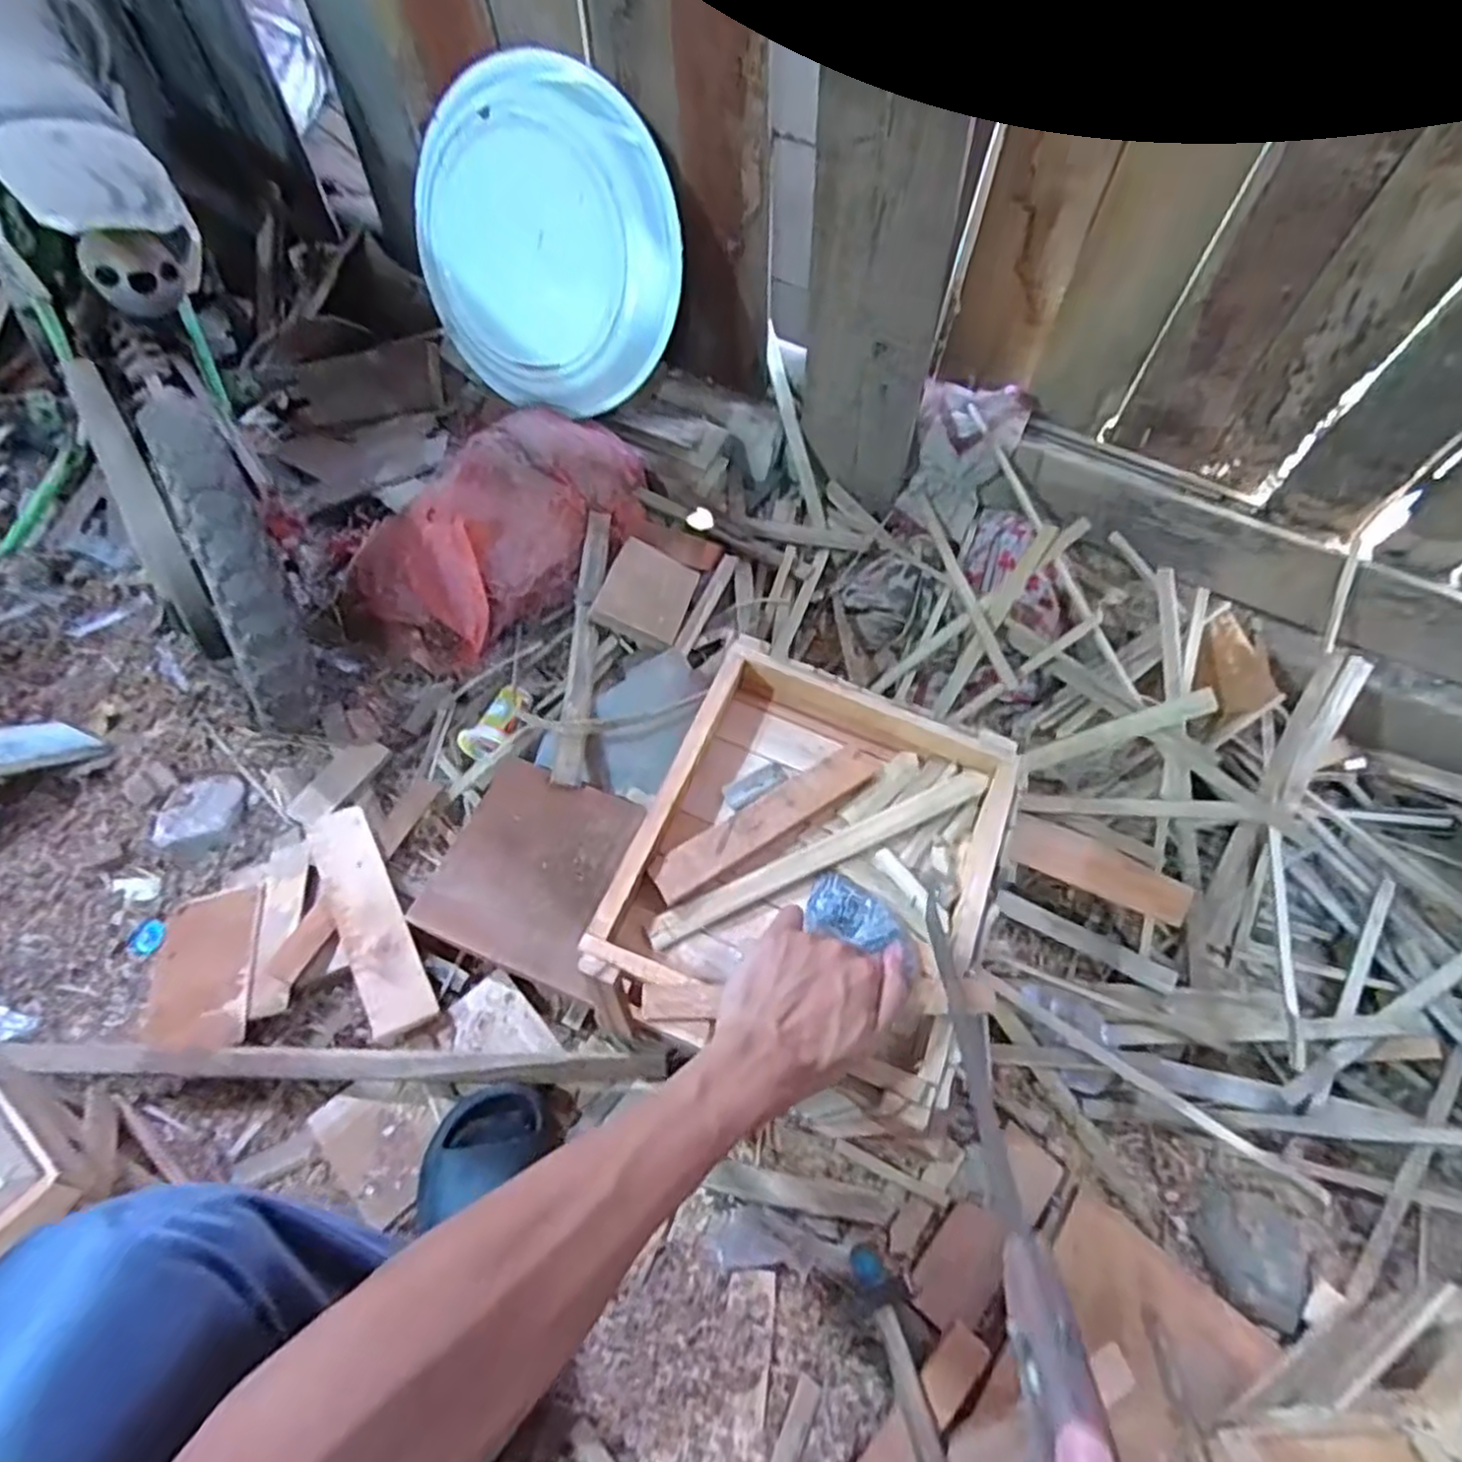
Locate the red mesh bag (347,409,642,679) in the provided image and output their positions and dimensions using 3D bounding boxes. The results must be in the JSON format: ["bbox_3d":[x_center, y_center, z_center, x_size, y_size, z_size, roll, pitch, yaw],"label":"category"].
[{"bbox_3d":[-0.297,-0.263,0.983,0.225,0.152,0.409,37,67,19],"label":"red mesh bag"}]

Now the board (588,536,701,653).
[{"bbox_3d":[-0.105,-0.166,0.926,0.106,0.027,0.130,26,62,-10],"label":"board"}]

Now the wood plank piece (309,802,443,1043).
[{"bbox_3d":[-0.360,0.183,0.743,0.060,0.017,0.240,-26,64,-17],"label":"wood plank piece"}]

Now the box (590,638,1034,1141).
[{"bbox_3d":[0.060,0.086,0.517,0.232,0.062,0.274,20,63,11],"label":"box"}]

